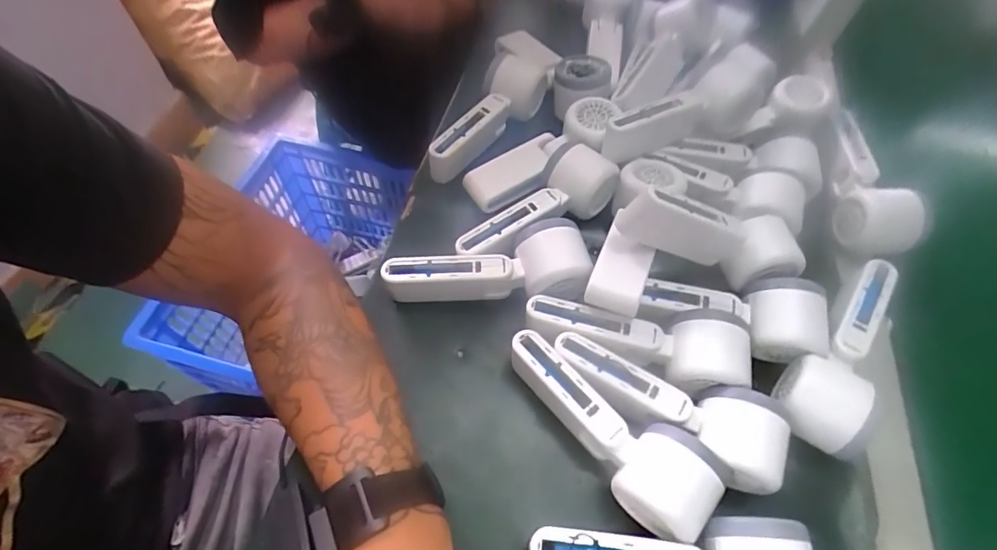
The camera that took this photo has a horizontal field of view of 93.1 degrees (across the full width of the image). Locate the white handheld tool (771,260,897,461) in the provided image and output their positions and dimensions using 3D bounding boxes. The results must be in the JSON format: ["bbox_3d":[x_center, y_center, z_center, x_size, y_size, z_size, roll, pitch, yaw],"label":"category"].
[{"bbox_3d":[0.265,0.057,0.364,0.062,0.045,0.166,34,63,16],"label":"white handheld tool"}]

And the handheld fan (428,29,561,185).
[{"bbox_3d":[-0.009,-0.176,0.484,0.066,0.055,0.189,33,76,15],"label":"handheld fan"}]

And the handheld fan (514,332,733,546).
[{"bbox_3d":[0.076,0.100,0.330,0.058,0.044,0.163,-36,68,-22],"label":"handheld fan"}]

